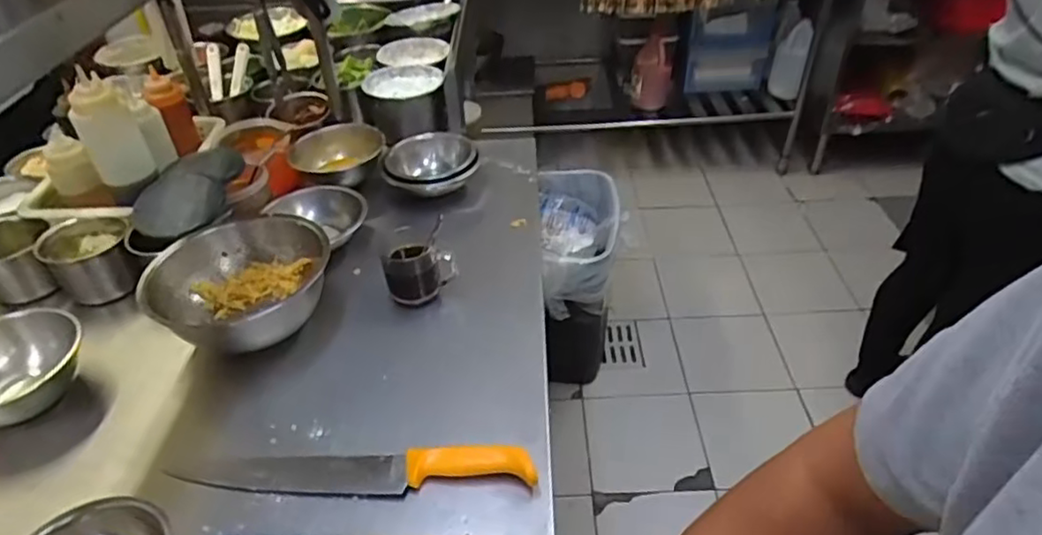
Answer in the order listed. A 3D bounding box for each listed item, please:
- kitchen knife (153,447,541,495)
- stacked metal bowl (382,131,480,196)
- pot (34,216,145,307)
[{"bbox_3d":[-0.181,0.220,0.680,0.387,0.030,0.047,-1,40,2],"label":"kitchen knife"},{"bbox_3d":[-0.157,-0.190,1.136,0.159,0.054,0.144,-2,40,1],"label":"stacked metal bowl"},{"bbox_3d":[-0.658,-0.013,0.981,0.115,0.106,0.130,-26,45,-25],"label":"pot"}]

